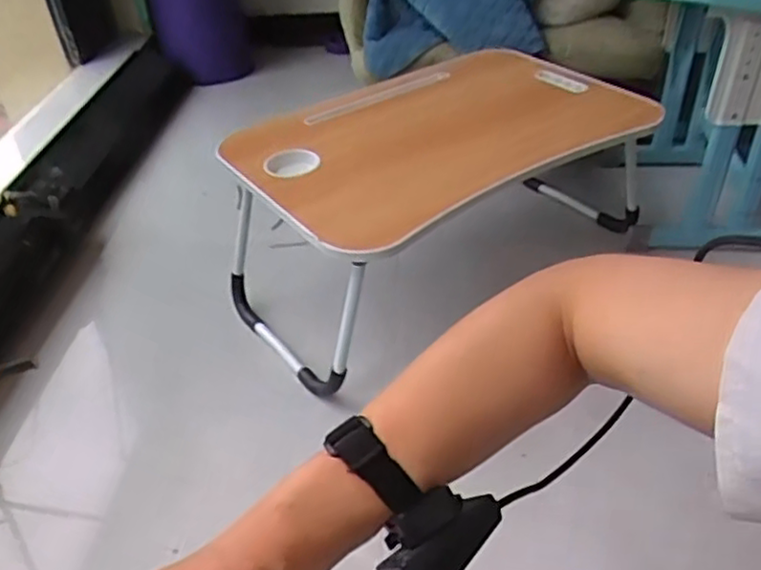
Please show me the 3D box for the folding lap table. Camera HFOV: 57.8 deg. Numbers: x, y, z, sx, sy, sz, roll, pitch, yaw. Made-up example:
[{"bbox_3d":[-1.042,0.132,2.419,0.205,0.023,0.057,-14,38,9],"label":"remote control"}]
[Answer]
[{"bbox_3d":[0.060,-0.115,1.032,0.521,0.297,0.359,-25,43,-25],"label":"folding lap table"}]

